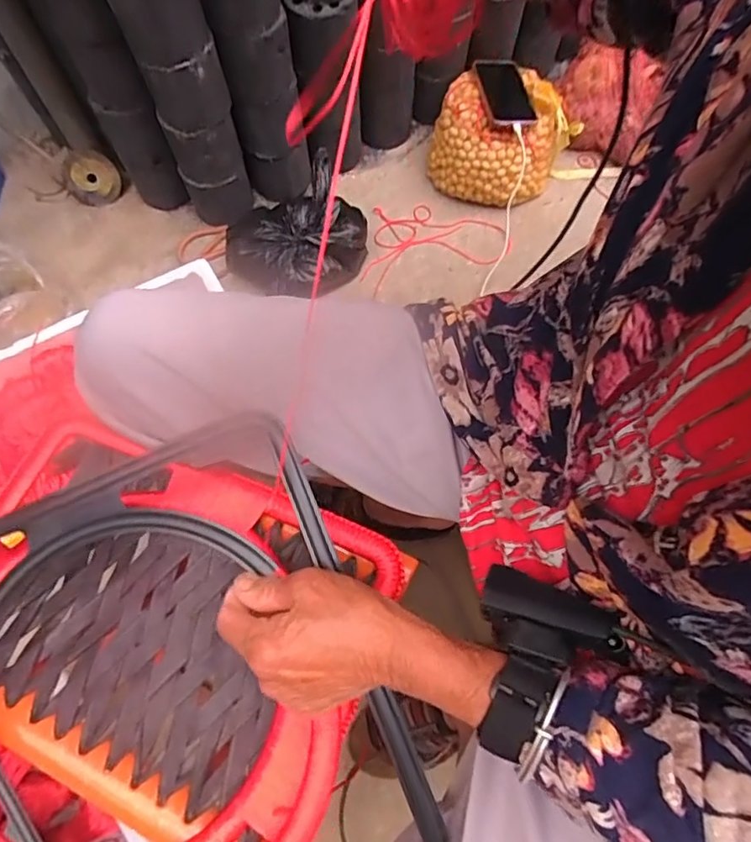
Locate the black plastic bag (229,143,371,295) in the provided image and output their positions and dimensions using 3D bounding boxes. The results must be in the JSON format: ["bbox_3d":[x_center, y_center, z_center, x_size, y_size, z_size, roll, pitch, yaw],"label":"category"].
[{"bbox_3d":[-0.129,-0.288,0.861,0.209,0.109,0.171,-26,70,-10],"label":"black plastic bag"}]

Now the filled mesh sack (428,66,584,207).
[{"bbox_3d":[0.203,-0.458,0.910,0.192,0.145,0.182,-30,71,-12],"label":"filled mesh sack"}]

